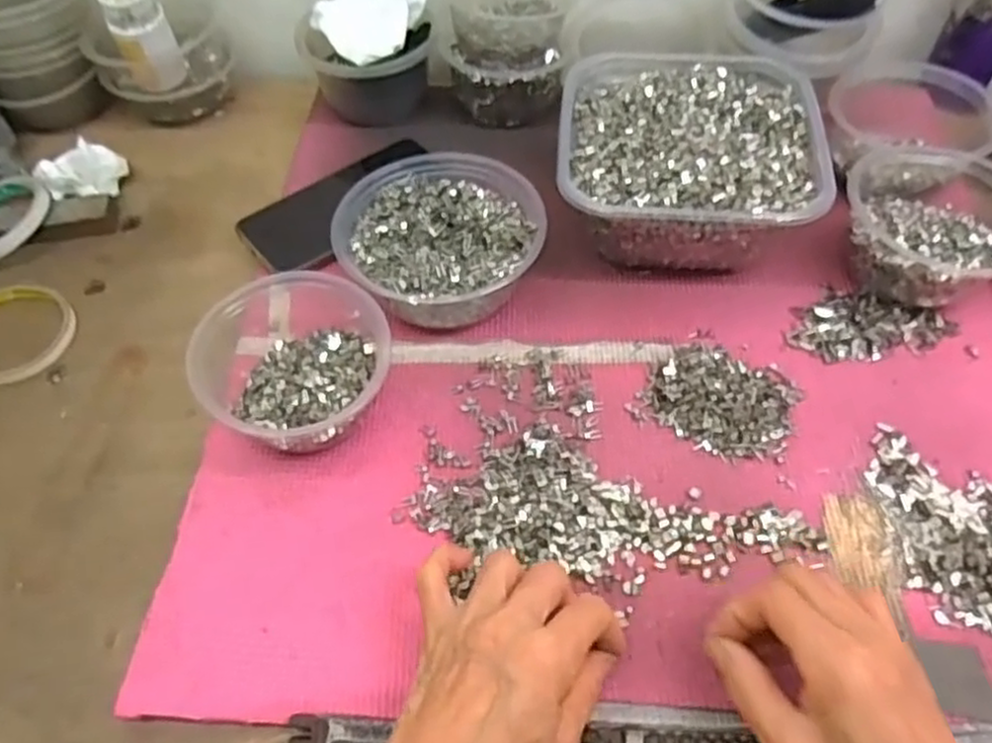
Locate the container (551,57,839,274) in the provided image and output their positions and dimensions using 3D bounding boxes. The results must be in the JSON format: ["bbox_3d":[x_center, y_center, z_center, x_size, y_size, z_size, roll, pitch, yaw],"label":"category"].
[{"bbox_3d":[0.133,-0.149,0.527,0.172,0.077,0.175,4,55,5],"label":"container"}]

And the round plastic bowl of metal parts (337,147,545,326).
[{"bbox_3d":[-0.037,-0.085,0.505,0.131,0.055,0.128,-1,55,1],"label":"round plastic bowl of metal parts"}]

